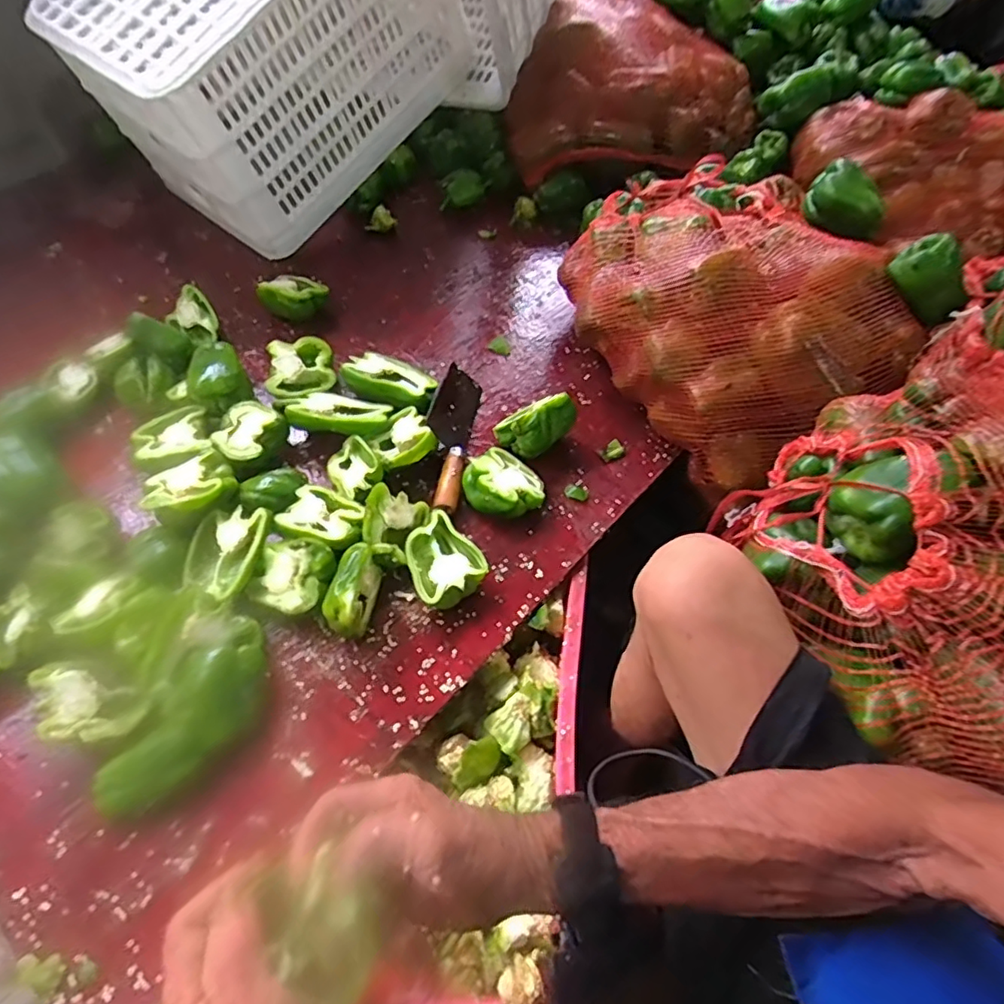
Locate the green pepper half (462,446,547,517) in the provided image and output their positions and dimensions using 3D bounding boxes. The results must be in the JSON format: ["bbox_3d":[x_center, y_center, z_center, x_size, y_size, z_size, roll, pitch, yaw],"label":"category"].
[{"bbox_3d":[0.002,-0.019,0.719,0.089,0.046,0.091,1,54,-2],"label":"green pepper half"}]

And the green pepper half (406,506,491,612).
[{"bbox_3d":[-0.067,0.066,0.660,0.080,0.034,0.104,-26,60,-19],"label":"green pepper half"}]

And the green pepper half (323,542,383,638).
[{"bbox_3d":[-0.154,0.092,0.613,0.041,0.069,0.088,12,55,6],"label":"green pepper half"}]

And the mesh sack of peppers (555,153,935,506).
[{"bbox_3d":[0.293,-0.255,0.789,0.313,0.217,0.424,-31,61,-22],"label":"mesh sack of peppers"}]

